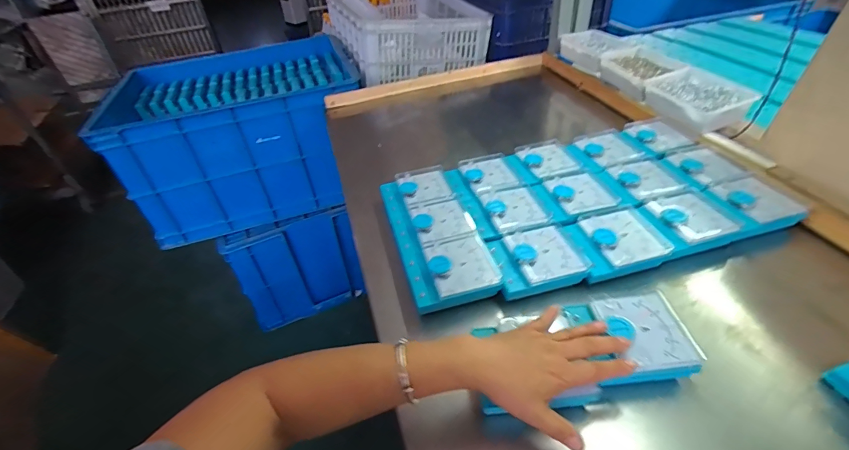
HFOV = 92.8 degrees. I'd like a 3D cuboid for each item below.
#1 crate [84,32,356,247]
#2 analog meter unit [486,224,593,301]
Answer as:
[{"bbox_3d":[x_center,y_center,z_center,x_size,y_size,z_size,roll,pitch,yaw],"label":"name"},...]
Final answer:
[{"bbox_3d":[-0.597,-0.333,1.412,0.718,0.380,0.619,-17,41,-12],"label":"crate"},{"bbox_3d":[0.152,0.044,0.554,0.120,0.026,0.097,-12,40,-7],"label":"analog meter unit"}]

